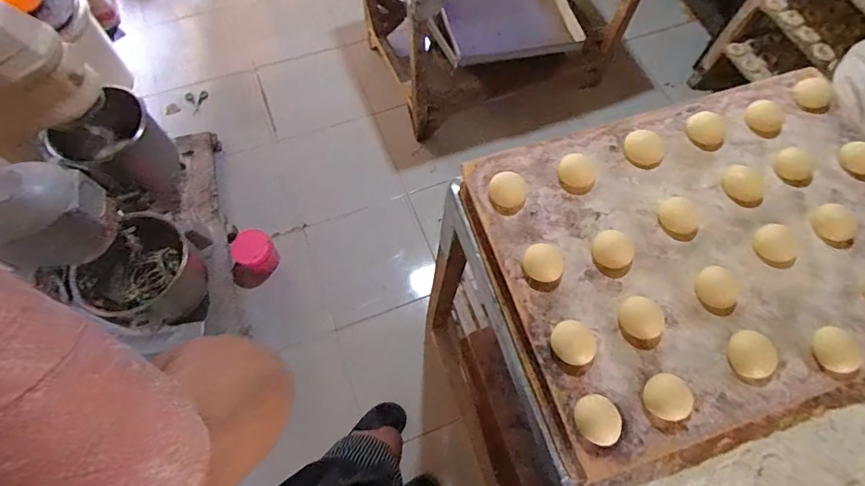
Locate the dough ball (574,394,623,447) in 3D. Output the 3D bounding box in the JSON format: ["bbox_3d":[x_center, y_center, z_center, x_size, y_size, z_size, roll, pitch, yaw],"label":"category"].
[{"bbox_3d":[0.186,0.199,0.501,0.052,0.021,0.048,0,67,-1],"label":"dough ball"}]

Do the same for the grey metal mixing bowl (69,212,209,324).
[{"bbox_3d":[-0.813,0.081,1.288,0.244,0.183,0.317,22,69,8],"label":"grey metal mixing bowl"}]

